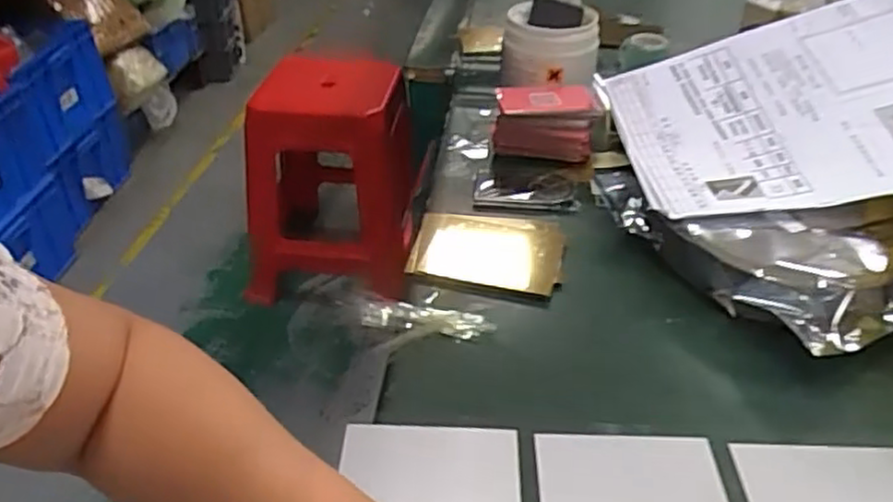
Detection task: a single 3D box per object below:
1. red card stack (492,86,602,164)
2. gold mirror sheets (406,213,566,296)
[{"bbox_3d":[0.094,-0.122,0.688,0.098,0.057,0.065,1,36,1],"label":"red card stack"},{"bbox_3d":[0.032,-0.002,0.566,0.116,0.012,0.090,7,36,10],"label":"gold mirror sheets"}]

